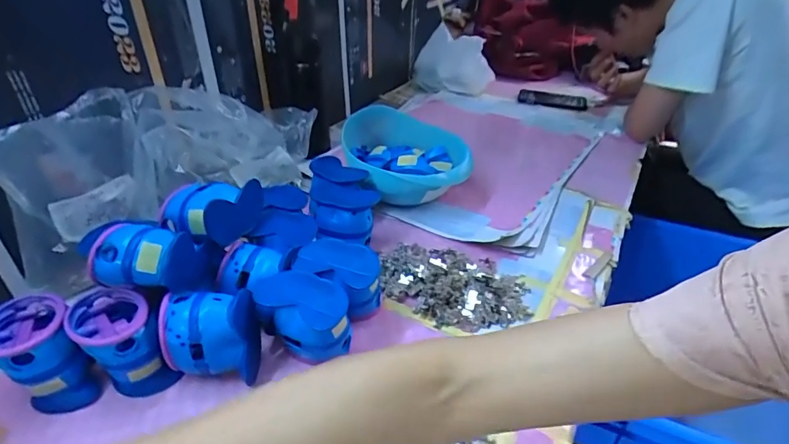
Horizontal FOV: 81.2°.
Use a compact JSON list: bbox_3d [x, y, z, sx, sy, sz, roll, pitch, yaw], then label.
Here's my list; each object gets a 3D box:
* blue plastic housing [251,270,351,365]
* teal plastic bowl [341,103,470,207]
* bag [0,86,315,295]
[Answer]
[{"bbox_3d":[-0.093,0.099,0.475,0.094,0.070,0.057,11,36,14],"label":"blue plastic housing"},{"bbox_3d":[0.018,-0.091,0.733,0.199,0.099,0.181,4,34,6],"label":"teal plastic bowl"},{"bbox_3d":[-0.270,-0.093,0.624,0.109,0.188,0.427,20,39,25],"label":"bag"}]

